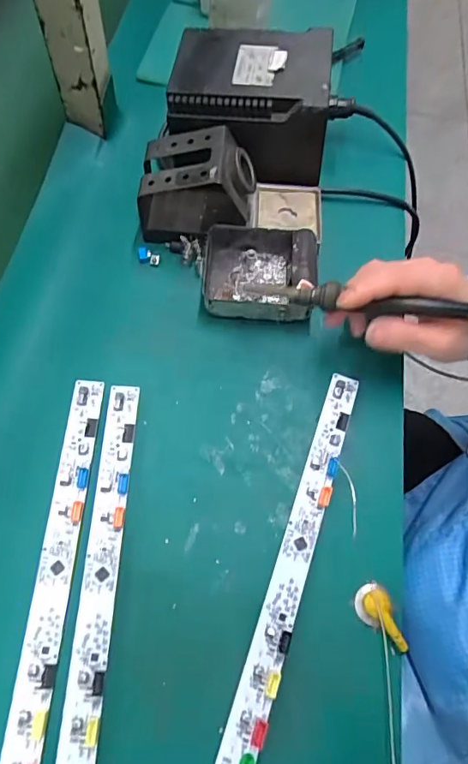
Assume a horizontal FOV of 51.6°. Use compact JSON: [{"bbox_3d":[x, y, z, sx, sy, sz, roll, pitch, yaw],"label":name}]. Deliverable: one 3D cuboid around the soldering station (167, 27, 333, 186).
[{"bbox_3d":[0.014,-0.256,0.453,0.139,0.089,0.119,3,64,-1],"label":"soldering station"}]

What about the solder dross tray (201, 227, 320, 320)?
[{"bbox_3d":[0.022,-0.094,0.413,0.095,0.037,0.084,1,64,-2],"label":"solder dross tray"}]

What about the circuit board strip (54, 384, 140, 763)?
[{"bbox_3d":[-0.086,0.136,0.304,0.023,0.010,0.287,2,64,-1],"label":"circuit board strip"}]

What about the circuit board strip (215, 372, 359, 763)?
[{"bbox_3d":[0.040,0.119,0.316,0.021,0.006,0.286,20,65,5],"label":"circuit board strip"}]

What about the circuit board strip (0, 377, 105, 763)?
[{"bbox_3d":[-0.114,0.130,0.302,0.023,0.006,0.287,3,64,-1],"label":"circuit board strip"}]

